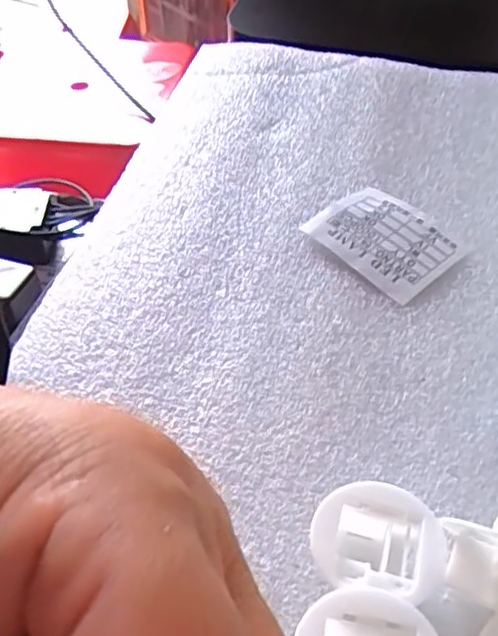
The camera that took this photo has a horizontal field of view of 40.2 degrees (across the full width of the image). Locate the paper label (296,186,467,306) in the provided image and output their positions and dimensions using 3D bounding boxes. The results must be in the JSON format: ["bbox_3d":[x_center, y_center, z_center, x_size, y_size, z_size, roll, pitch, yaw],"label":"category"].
[{"bbox_3d":[0.052,-0.031,0.262,0.040,0.005,0.053,-34,55,-26],"label":"paper label"}]

